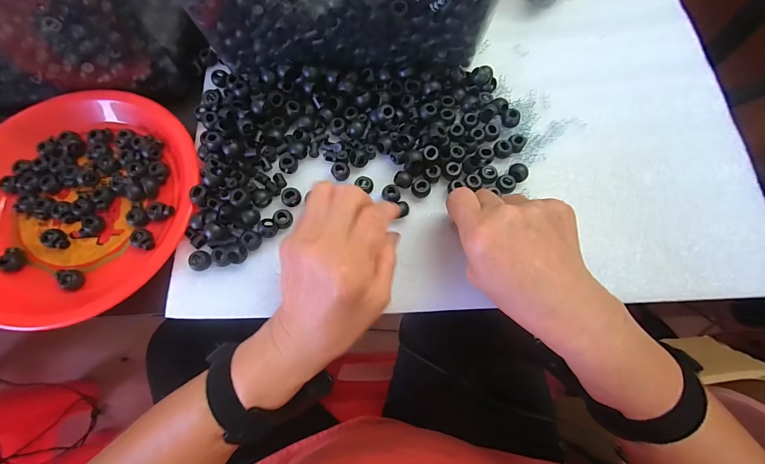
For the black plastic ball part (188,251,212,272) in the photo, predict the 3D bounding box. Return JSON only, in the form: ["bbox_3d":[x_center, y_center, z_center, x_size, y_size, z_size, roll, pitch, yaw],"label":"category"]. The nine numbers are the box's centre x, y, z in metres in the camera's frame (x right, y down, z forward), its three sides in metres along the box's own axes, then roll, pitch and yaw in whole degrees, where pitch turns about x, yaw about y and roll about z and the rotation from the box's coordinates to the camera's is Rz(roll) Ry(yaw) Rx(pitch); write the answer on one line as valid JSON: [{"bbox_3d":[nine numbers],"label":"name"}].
[{"bbox_3d":[-0.159,0.025,0.298,0.014,0.014,0.019,42,78,12],"label":"black plastic ball part"}]

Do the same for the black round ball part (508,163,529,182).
[{"bbox_3d":[0.125,-0.055,0.318,0.015,0.010,0.017,-38,76,-10],"label":"black round ball part"}]

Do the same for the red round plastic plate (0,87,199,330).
[{"bbox_3d":[-0.290,-0.033,0.323,0.230,0.031,0.217,0,73,1],"label":"red round plastic plate"}]

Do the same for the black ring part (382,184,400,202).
[{"bbox_3d":[0.008,-0.036,0.316,0.016,0.009,0.014,3,73,2],"label":"black ring part"}]

